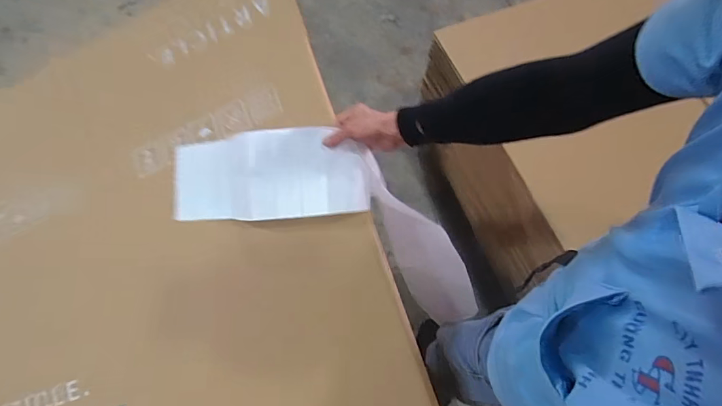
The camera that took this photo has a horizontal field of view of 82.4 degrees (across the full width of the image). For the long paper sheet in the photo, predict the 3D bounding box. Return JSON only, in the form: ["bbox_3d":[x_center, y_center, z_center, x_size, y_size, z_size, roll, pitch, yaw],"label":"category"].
[{"bbox_3d":[-0.029,0.059,0.851,0.657,0.337,0.147,31,64,-26],"label":"long paper sheet"}]

